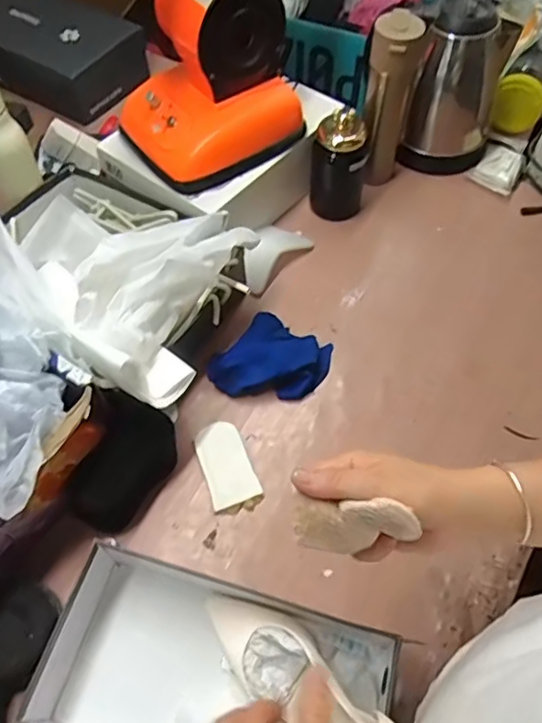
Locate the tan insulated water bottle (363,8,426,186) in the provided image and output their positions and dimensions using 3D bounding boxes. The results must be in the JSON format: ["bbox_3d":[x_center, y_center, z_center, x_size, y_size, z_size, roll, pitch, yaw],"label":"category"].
[{"bbox_3d":[0.166,-0.364,0.824,0.068,0.236,0.074,5,59,4],"label":"tan insulated water bottle"}]

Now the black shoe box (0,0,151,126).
[{"bbox_3d":[-0.393,-0.566,1.030,0.291,0.113,0.180,28,63,17],"label":"black shoe box"}]

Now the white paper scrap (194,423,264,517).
[{"bbox_3d":[-0.050,0.121,0.660,0.054,0.012,0.106,-18,60,-10],"label":"white paper scrap"}]

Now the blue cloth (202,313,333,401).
[{"bbox_3d":[-0.001,-0.003,0.725,0.136,0.046,0.119,23,61,14],"label":"blue cloth"}]

